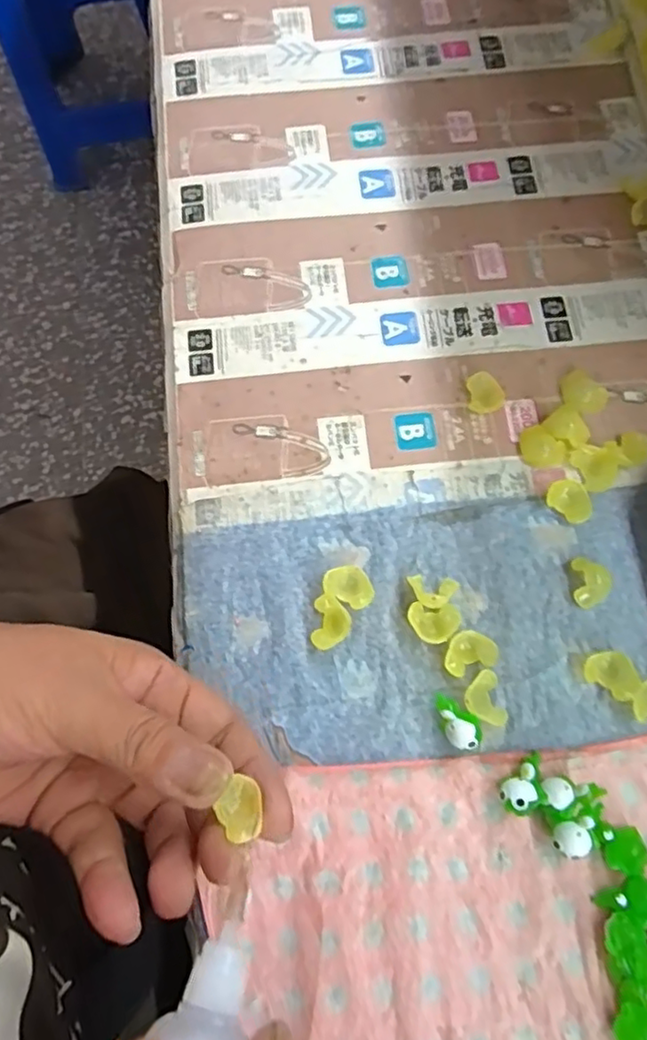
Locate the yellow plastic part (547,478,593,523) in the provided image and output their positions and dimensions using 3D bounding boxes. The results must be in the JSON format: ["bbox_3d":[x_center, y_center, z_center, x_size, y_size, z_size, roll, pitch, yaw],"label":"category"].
[{"bbox_3d":[0.119,-0.009,0.307,0.022,0.010,0.017,32,77,10],"label":"yellow plastic part"}]

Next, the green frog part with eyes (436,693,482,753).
[{"bbox_3d":[0.059,0.087,0.278,0.014,0.014,0.025,-19,74,-4],"label":"green frog part with eyes"}]

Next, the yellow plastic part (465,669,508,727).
[{"bbox_3d":[0.070,0.079,0.281,0.017,0.011,0.023,-9,74,-1],"label":"yellow plastic part"}]

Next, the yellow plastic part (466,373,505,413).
[{"bbox_3d":[0.082,-0.063,0.325,0.017,0.010,0.020,-5,74,0],"label":"yellow plastic part"}]

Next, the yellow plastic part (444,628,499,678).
[{"bbox_3d":[0.065,0.060,0.287,0.023,0.009,0.017,-18,74,-4],"label":"yellow plastic part"}]

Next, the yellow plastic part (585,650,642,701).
[{"bbox_3d":[0.128,0.068,0.285,0.023,0.010,0.018,33,77,10],"label":"yellow plastic part"}]

